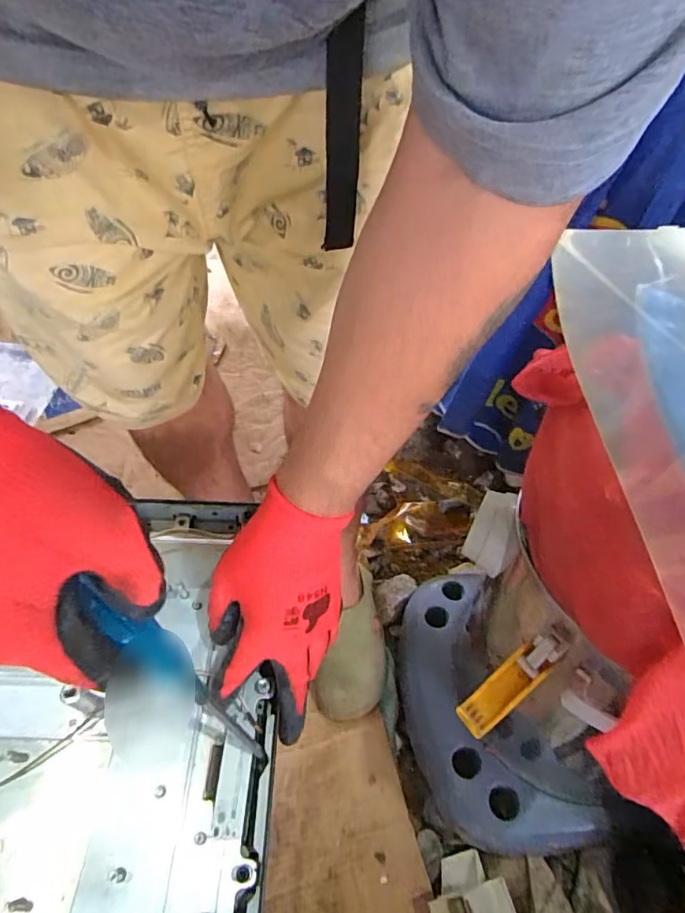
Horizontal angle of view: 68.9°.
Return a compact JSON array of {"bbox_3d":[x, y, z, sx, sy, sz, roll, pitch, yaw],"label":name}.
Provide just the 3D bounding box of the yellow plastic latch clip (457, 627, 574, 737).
[{"bbox_3d":[0.155,0.201,0.453,0.123,0.014,0.031,-49,60,10],"label":"yellow plastic latch clip"}]

